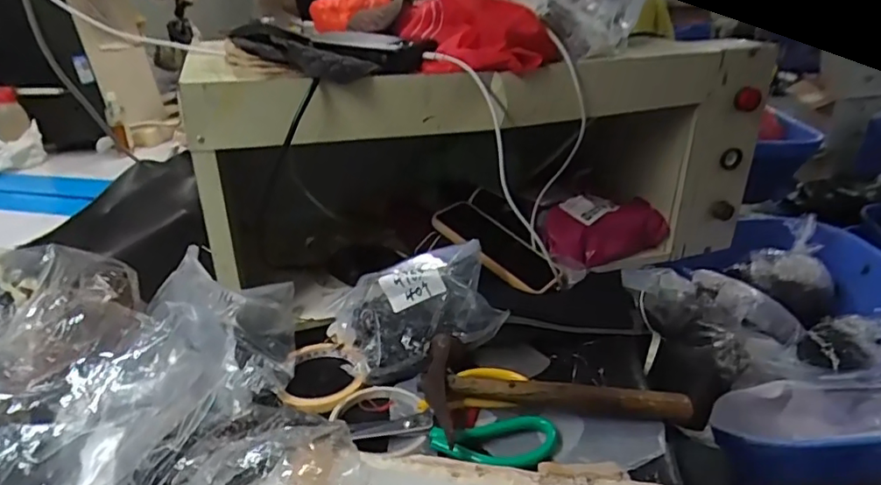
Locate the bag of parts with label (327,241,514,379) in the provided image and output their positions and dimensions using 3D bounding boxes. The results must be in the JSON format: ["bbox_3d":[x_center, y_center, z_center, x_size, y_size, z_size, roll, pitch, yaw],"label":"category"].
[{"bbox_3d":[-0.026,0.062,0.581,0.159,0.077,0.121,-10,28,-20],"label":"bag of parts with label"}]

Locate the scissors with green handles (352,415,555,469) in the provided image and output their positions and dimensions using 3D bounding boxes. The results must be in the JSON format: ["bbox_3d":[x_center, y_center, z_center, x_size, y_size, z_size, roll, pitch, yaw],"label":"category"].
[{"bbox_3d":[0.013,0.163,0.466,0.170,0.012,0.054,2,26,3],"label":"scissors with green handles"}]

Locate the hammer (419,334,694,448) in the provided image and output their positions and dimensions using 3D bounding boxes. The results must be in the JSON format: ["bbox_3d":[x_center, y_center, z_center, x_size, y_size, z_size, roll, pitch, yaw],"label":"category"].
[{"bbox_3d":[0.099,0.131,0.496,0.229,0.024,0.103,4,26,8],"label":"hammer"}]

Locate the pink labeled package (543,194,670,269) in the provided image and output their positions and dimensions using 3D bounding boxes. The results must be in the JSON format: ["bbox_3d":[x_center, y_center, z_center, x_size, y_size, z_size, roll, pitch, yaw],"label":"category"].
[{"bbox_3d":[0.213,-0.017,0.746,0.172,0.069,0.066,-13,29,-25],"label":"pink labeled package"}]

